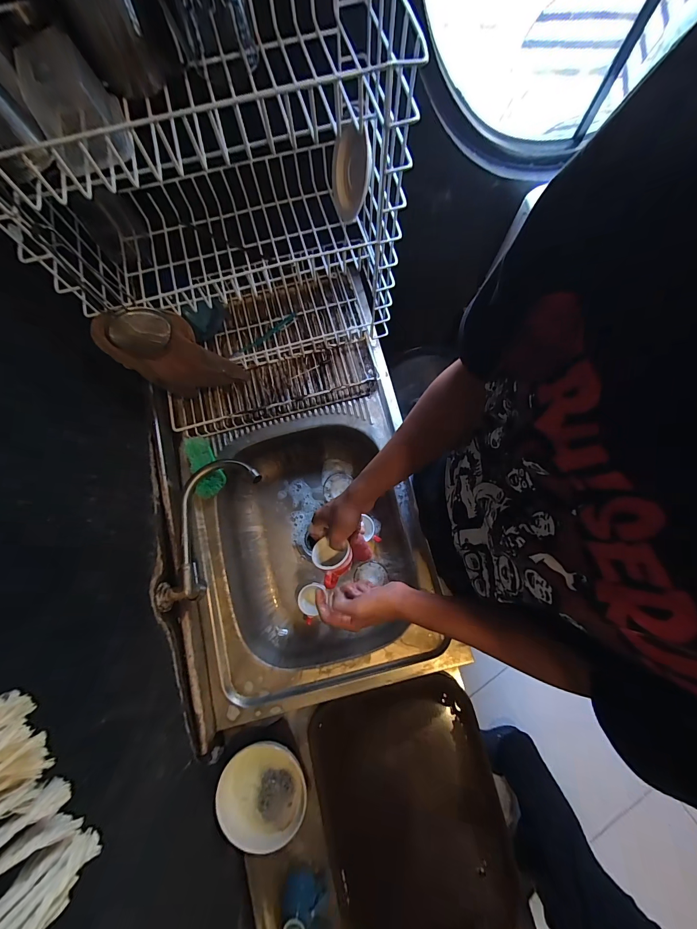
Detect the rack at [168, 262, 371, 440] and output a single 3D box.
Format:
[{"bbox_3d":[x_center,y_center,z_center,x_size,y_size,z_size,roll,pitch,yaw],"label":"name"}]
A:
[{"bbox_3d":[-0.183,-0.261,0.760,0.449,0.031,0.307,-15,79,-2],"label":"rack"}]

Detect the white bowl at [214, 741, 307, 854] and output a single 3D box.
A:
[{"bbox_3d":[-0.145,0.558,0.582,0.138,0.050,0.146,0,79,1],"label":"white bowl"}]

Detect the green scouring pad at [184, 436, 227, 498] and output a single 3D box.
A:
[{"bbox_3d":[-0.301,0.001,0.705,0.061,0.038,0.137,-24,80,-3],"label":"green scouring pad"}]

